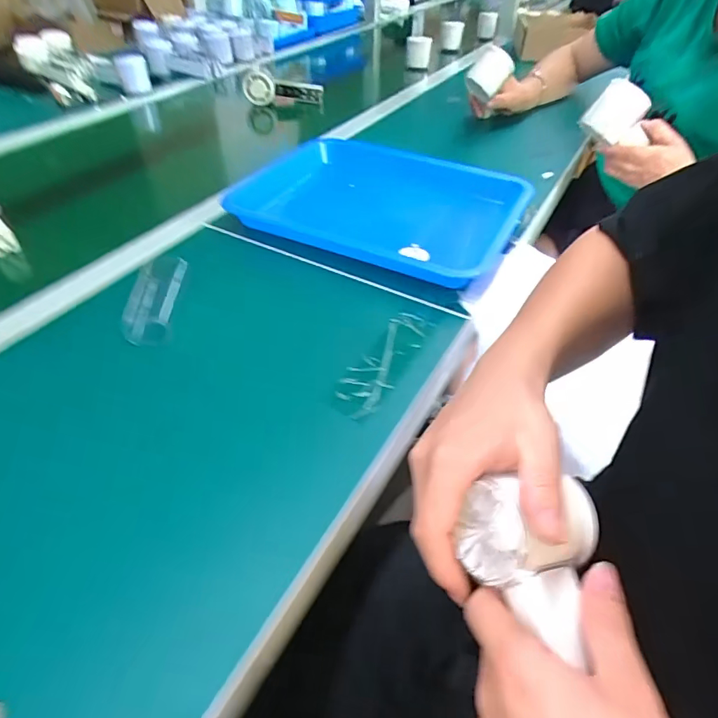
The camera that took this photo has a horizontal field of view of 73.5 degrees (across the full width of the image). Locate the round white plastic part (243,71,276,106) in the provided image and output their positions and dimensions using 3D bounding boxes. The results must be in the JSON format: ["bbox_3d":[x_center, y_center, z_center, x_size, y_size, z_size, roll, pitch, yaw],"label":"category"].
[{"bbox_3d":[-0.200,-0.544,0.966,0.059,0.057,0.016,-13,46,-14],"label":"round white plastic part"}]

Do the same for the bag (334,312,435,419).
[{"bbox_3d":[0.024,-0.001,0.436,0.044,0.005,0.142,23,48,21],"label":"bag"}]

